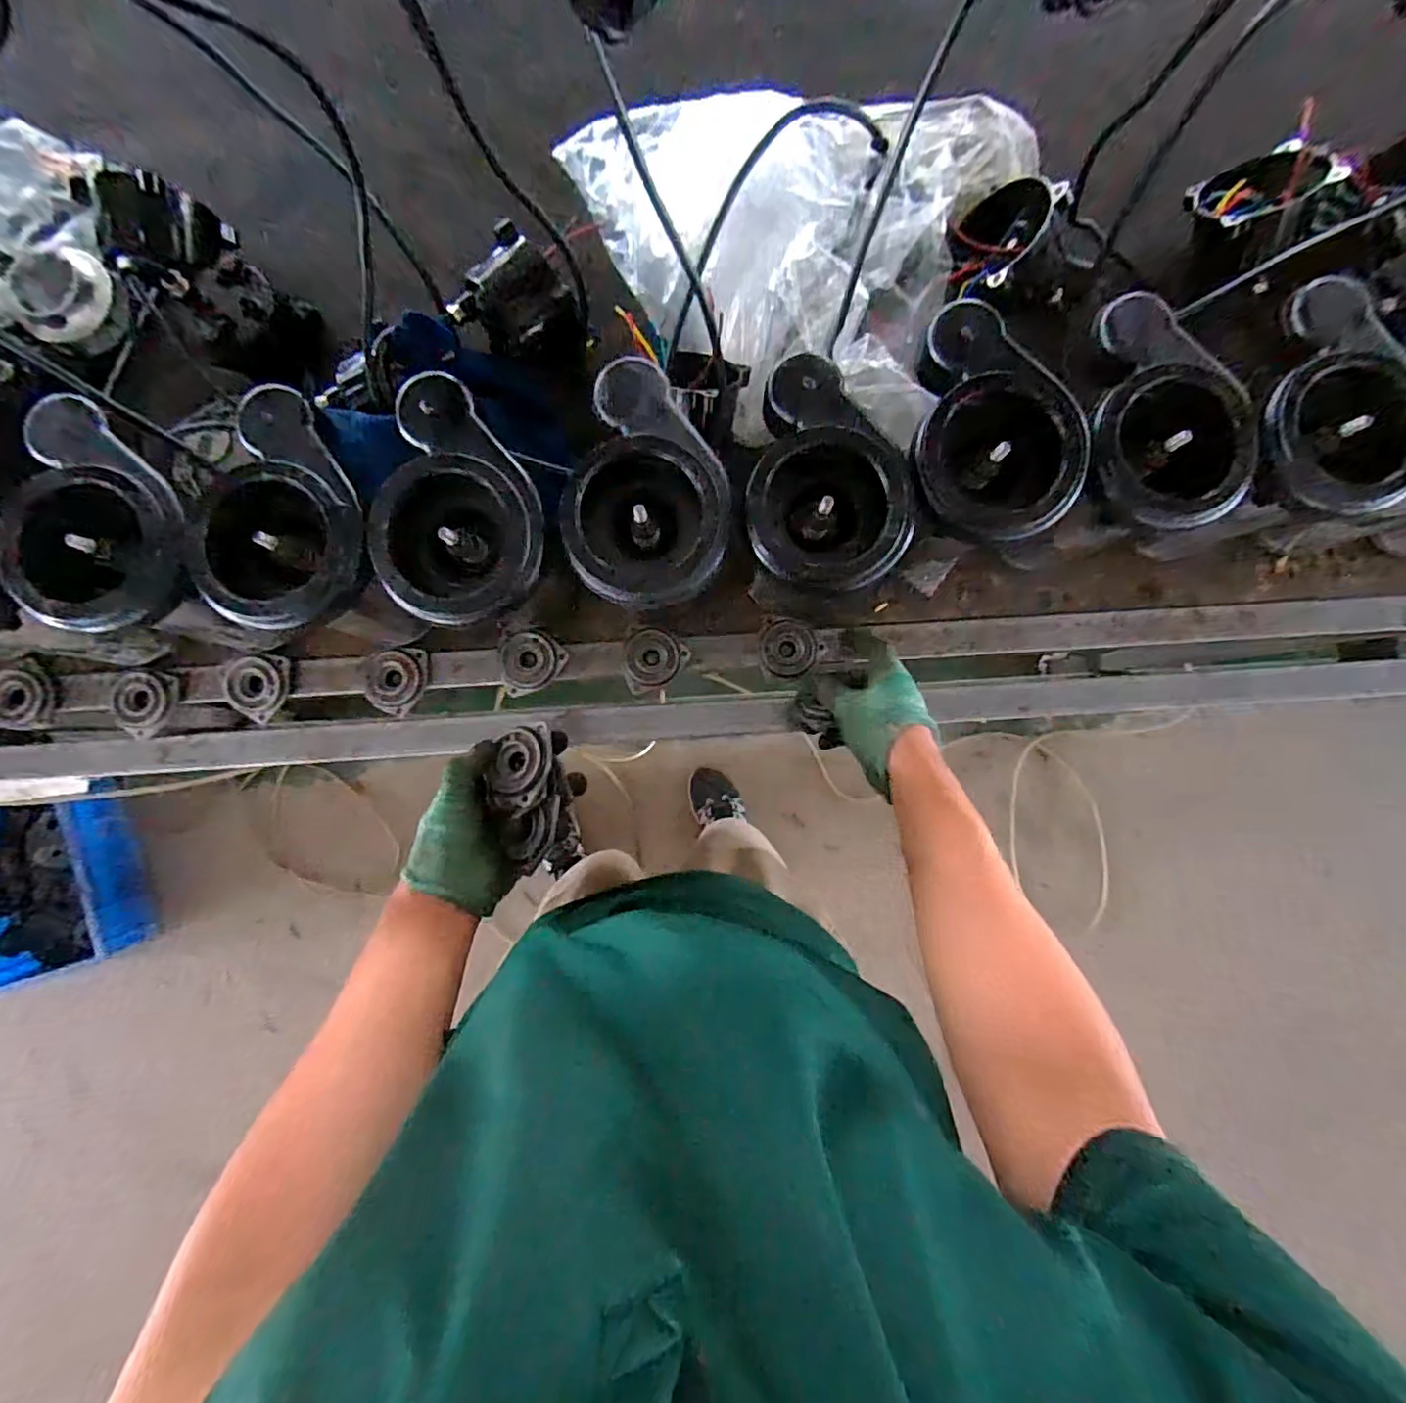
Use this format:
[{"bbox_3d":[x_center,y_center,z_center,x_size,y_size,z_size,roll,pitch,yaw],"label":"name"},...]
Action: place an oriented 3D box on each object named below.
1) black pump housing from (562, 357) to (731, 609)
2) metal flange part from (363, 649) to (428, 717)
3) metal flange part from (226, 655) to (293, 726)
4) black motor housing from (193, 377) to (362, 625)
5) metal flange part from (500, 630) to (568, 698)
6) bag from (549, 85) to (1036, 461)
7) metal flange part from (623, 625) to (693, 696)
[{"bbox_3d":[-0.038,-0.151,0.433,0.126,0.048,0.160,16,89,0],"label":"black pump housing"},{"bbox_3d":[-0.301,-0.018,0.588,0.058,0.013,0.063,-1,89,-1],"label":"metal flange part"},{"bbox_3d":[-0.435,-0.012,0.588,0.057,0.019,0.063,2,89,0],"label":"metal flange part"},{"bbox_3d":[-0.293,-0.133,0.433,0.117,0.038,0.166,18,89,0],"label":"black motor housing"},{"bbox_3d":[-0.166,-0.040,0.588,0.063,0.012,0.060,-10,89,-1],"label":"metal flange part"},{"bbox_3d":[0.084,-0.397,0.522,0.394,0.132,0.268,-2,89,-1],"label":"bag"},{"bbox_3d":[-0.046,-0.039,0.589,0.062,0.025,0.061,2,89,0],"label":"metal flange part"}]

